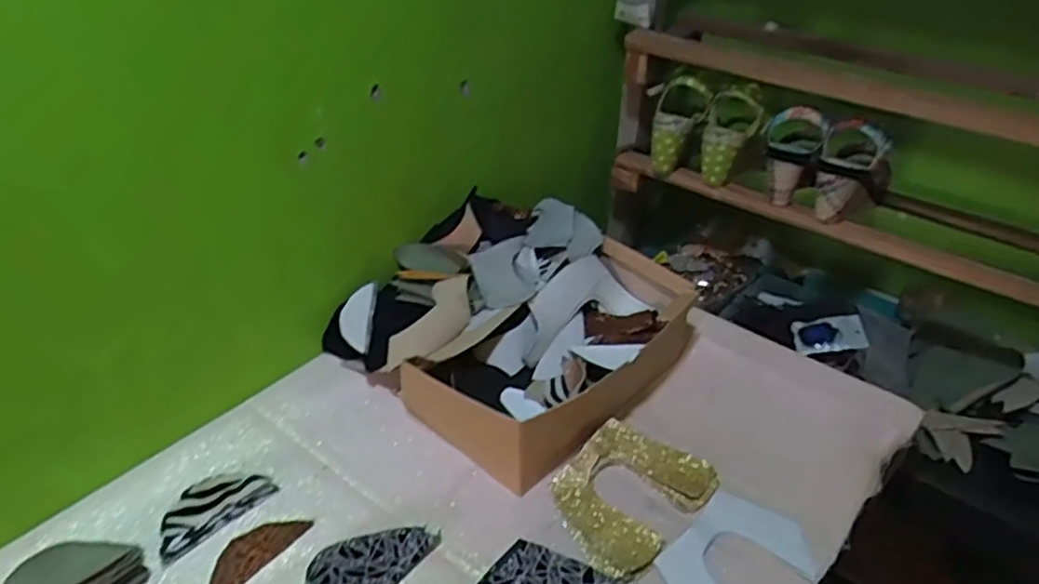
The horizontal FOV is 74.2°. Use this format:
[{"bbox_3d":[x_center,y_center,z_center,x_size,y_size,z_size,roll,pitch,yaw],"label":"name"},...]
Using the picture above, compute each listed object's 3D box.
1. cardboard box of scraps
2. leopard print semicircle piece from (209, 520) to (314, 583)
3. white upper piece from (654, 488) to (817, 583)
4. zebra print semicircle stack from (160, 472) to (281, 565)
[{"bbox_3d":[-0.012,0.033,0.855,0.358,0.128,0.358,26,40,29],"label":"cardboard box of scraps"},{"bbox_3d":[-0.250,0.241,0.644,0.046,0.006,0.107,25,40,29],"label":"leopard print semicircle piece"},{"bbox_3d":[0.209,0.254,0.651,0.109,0.009,0.151,28,42,32],"label":"white upper piece"},{"bbox_3d":[-0.303,0.212,0.672,0.059,0.019,0.114,25,40,29],"label":"zebra print semicircle stack"}]

